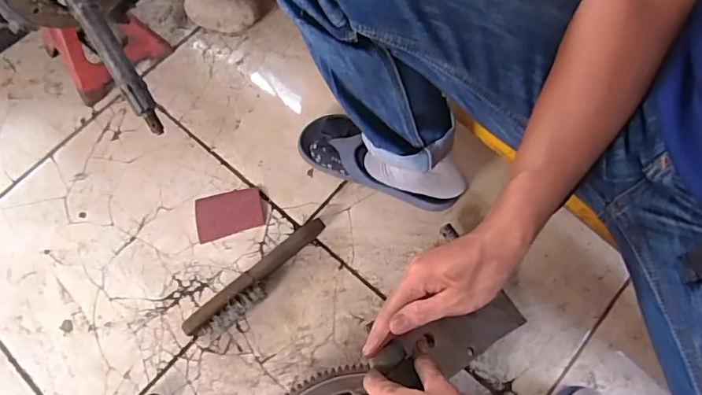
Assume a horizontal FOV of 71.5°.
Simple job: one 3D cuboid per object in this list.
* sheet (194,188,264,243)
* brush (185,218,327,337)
[{"bbox_3d":[-0.188,0.023,0.754,0.101,0.004,0.071,-15,68,-2],"label":"sheet"},{"bbox_3d":[-0.128,0.119,0.696,0.239,0.033,0.048,-39,72,-12],"label":"brush"}]

